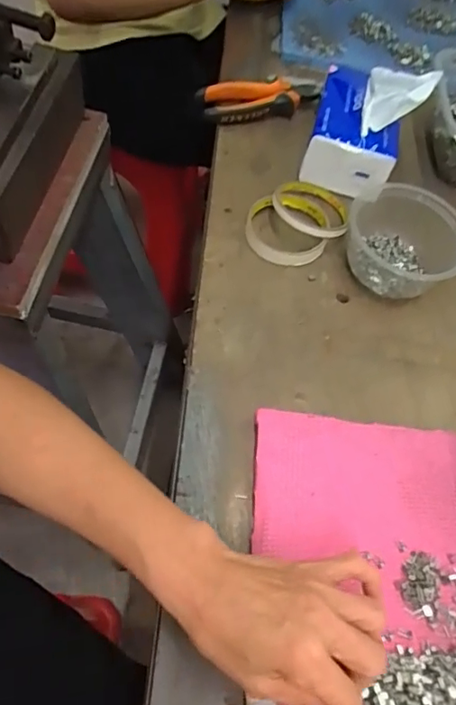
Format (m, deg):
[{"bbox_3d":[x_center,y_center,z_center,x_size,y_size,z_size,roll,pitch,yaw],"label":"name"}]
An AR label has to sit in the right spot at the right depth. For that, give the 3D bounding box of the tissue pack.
[{"bbox_3d":[0.146,-0.256,0.569,0.103,0.101,0.144,17,58,1],"label":"tissue pack"}]

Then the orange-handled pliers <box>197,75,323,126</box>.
[{"bbox_3d":[0.038,-0.301,0.633,0.141,0.027,0.062,-8,62,-14],"label":"orange-handled pliers"}]

